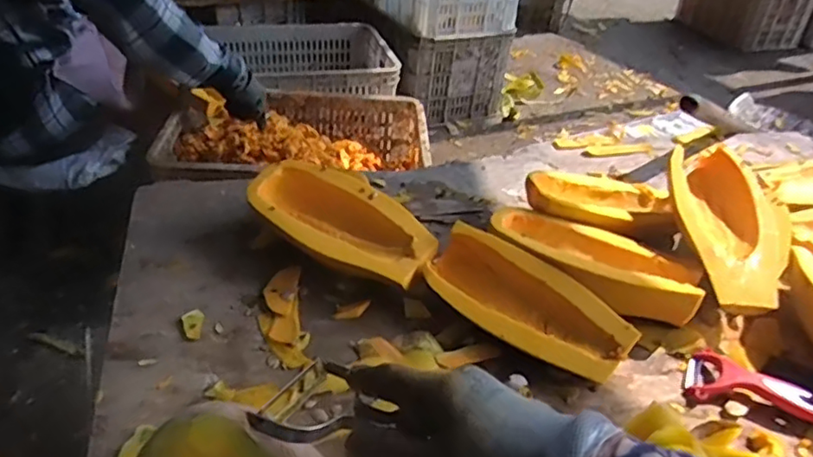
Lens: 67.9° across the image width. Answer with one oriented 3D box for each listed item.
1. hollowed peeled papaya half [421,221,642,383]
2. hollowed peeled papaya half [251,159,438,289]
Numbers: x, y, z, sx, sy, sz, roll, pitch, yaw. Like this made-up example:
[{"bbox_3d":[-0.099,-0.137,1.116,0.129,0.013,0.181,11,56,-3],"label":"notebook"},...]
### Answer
[{"bbox_3d":[0.130,0.085,0.664,0.231,0.075,0.100,25,41,26],"label":"hollowed peeled papaya half"},{"bbox_3d":[-0.081,0.000,0.737,0.243,0.075,0.124,26,41,27],"label":"hollowed peeled papaya half"}]

